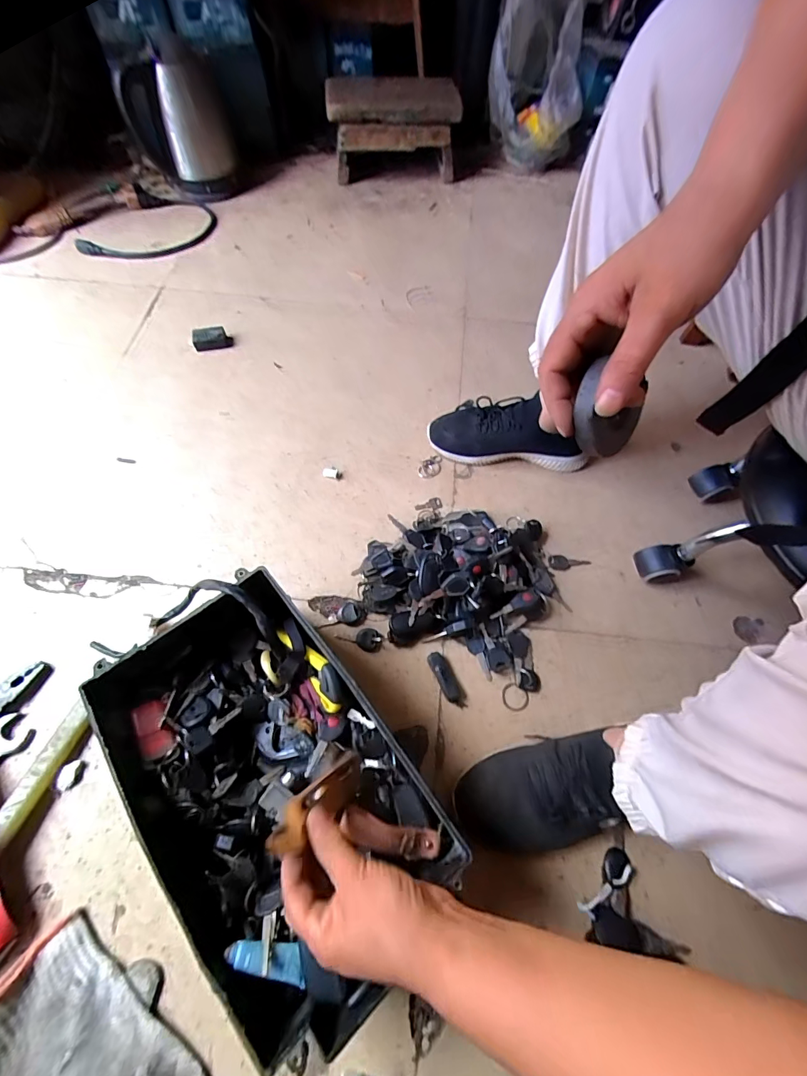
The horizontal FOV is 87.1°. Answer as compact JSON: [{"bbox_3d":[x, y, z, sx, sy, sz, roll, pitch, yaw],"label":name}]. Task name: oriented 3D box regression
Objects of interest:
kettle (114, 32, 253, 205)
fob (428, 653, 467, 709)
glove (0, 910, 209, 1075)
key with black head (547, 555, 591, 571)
[{"bbox_3d":[-0.447,-0.839,0.849,0.217,0.234,0.166,-21,68,-11],"label":"kettle"},{"bbox_3d":[0.052,0.174,0.520,0.021,0.019,0.072,-29,69,-14],"label":"fob"},{"bbox_3d":[-0.282,0.452,0.360,0.153,0.023,0.196,-38,72,-17],"label":"glove"},{"bbox_3d":[0.234,0.034,0.597,0.060,0.004,0.023,-3,65,-3],"label":"key with black head"}]

